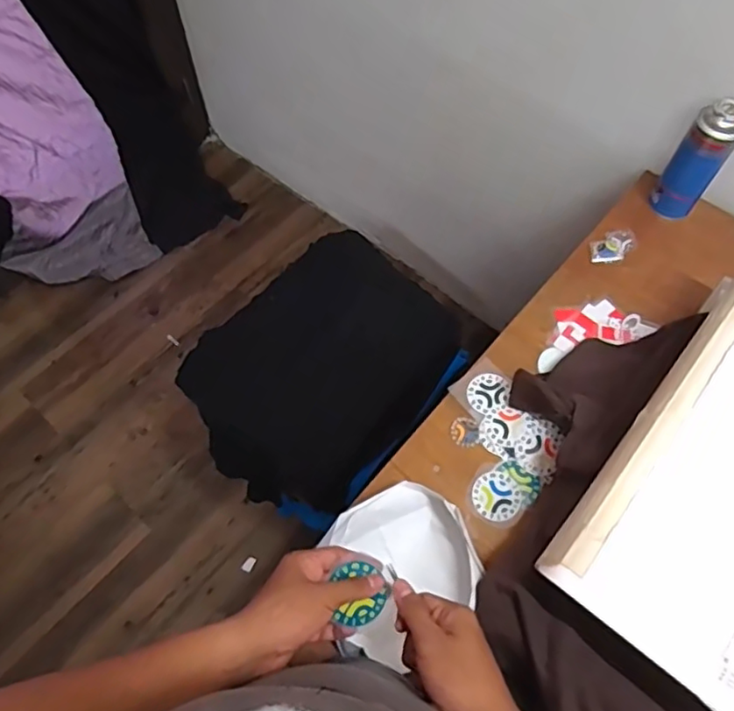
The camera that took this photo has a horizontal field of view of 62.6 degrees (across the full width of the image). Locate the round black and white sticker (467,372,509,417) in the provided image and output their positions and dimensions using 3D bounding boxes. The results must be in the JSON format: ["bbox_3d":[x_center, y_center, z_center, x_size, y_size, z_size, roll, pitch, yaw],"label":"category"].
[{"bbox_3d":[0.158,0.047,0.789,0.055,0.007,0.050,0,63,0],"label":"round black and white sticker"}]

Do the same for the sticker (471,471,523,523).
[{"bbox_3d":[0.157,0.171,0.730,0.057,0.005,0.059,0,63,0],"label":"sticker"}]

